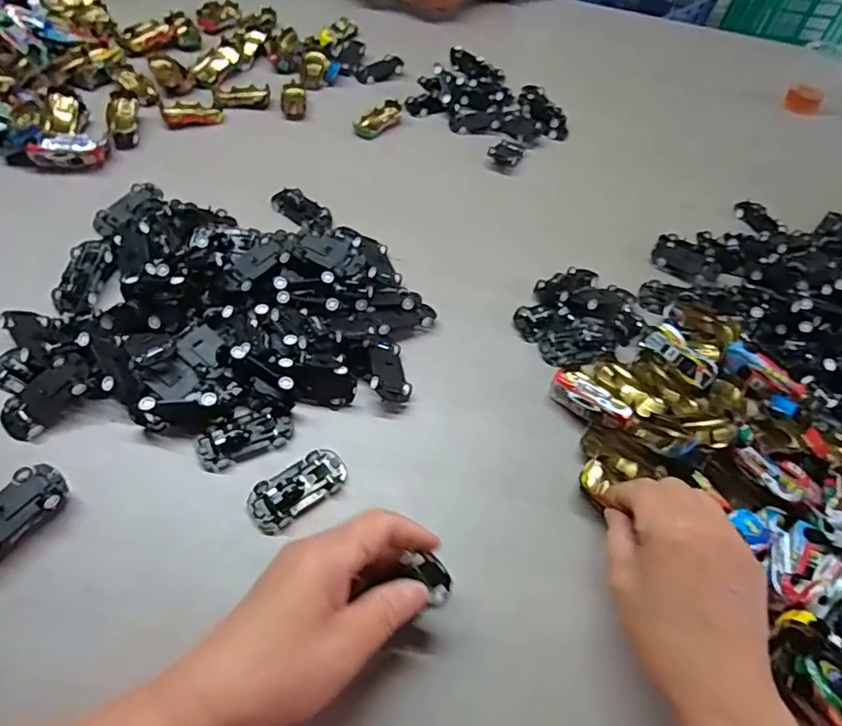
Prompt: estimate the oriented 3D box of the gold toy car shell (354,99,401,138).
[{"bbox_3d":[-0.047,-0.279,0.634,0.027,0.016,0.069,36,57,18],"label":"gold toy car shell"}]

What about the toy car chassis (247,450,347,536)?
[{"bbox_3d":[-0.081,0.079,0.362,0.066,0.014,0.032,-32,63,-27],"label":"toy car chassis"}]

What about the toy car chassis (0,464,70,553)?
[{"bbox_3d":[-0.245,0.092,0.331,0.032,0.024,0.065,35,57,18],"label":"toy car chassis"}]

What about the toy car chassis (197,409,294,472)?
[{"bbox_3d":[-0.121,0.049,0.380,0.063,0.016,0.028,-20,59,-21],"label":"toy car chassis"}]

